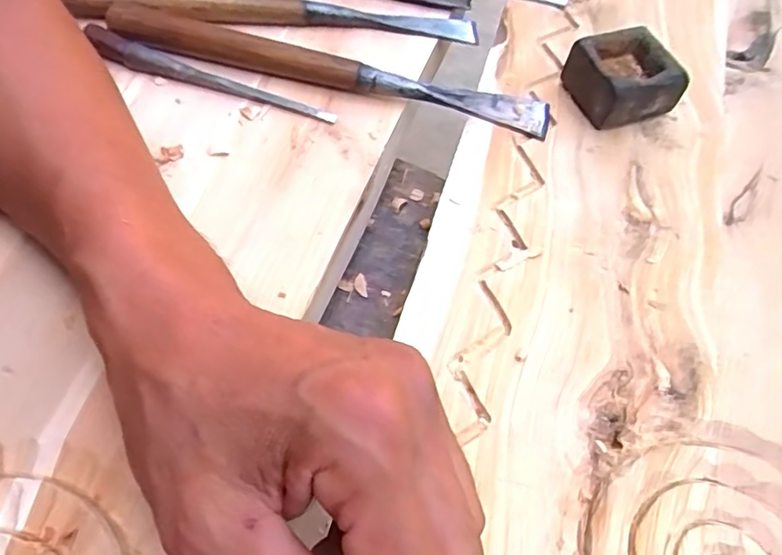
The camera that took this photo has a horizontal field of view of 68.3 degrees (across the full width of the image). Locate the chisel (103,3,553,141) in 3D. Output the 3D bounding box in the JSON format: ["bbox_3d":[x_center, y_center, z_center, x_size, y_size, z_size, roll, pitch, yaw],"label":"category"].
[{"bbox_3d":[-0.035,-0.117,0.321,0.248,0.016,0.021,14,59,4],"label":"chisel"}]

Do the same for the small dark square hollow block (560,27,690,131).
[{"bbox_3d":[0.127,-0.110,0.318,0.046,0.032,0.047,-18,62,-14],"label":"small dark square hollow block"}]

